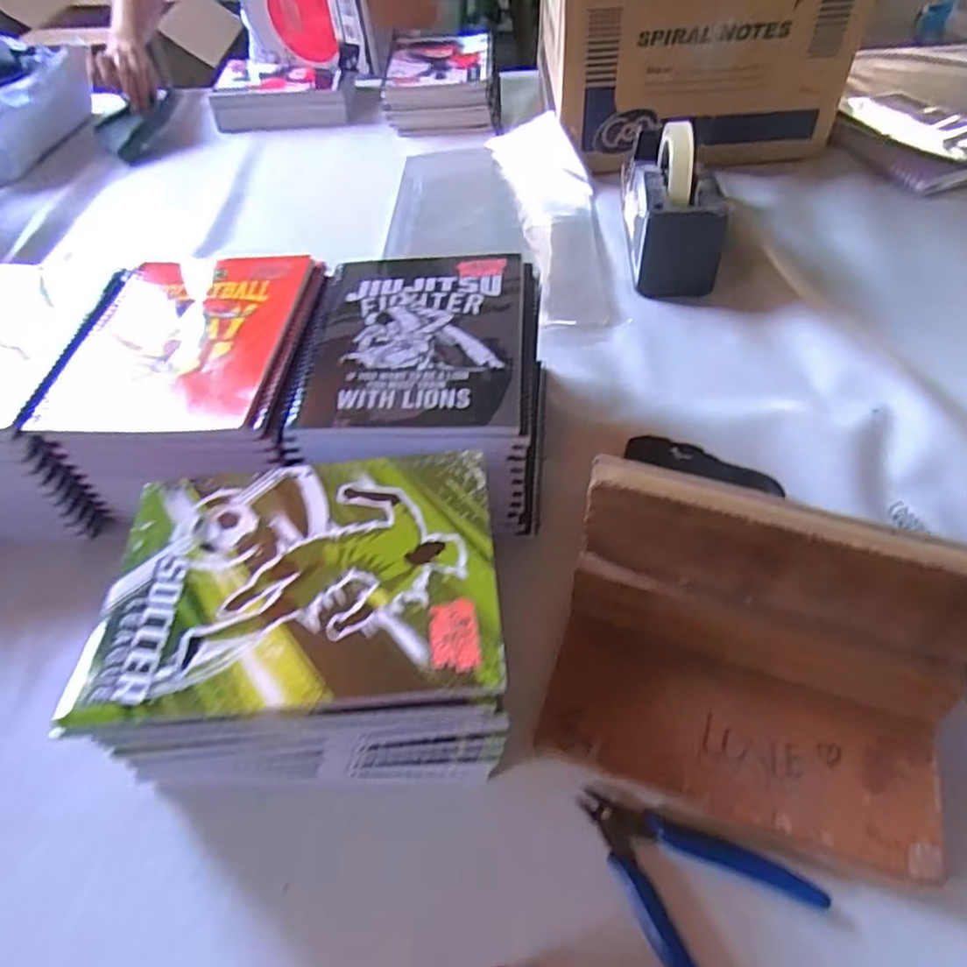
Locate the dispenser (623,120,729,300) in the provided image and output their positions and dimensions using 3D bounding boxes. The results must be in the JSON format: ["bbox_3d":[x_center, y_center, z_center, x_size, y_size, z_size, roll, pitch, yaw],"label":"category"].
[{"bbox_3d":[0.194,-0.301,0.674,0.078,0.123,0.186,-1,51,3],"label":"dispenser"}]

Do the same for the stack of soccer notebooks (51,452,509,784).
[{"bbox_3d":[-0.091,0.079,0.377,0.200,0.116,0.152,-4,51,0],"label":"stack of soccer notebooks"}]

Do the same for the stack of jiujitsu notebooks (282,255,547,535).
[{"bbox_3d":[-0.040,-0.070,0.505,0.173,0.113,0.209,2,51,5],"label":"stack of jiujitsu notebooks"}]

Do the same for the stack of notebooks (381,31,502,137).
[{"bbox_3d":[-0.061,-0.602,0.975,0.168,0.071,0.233,-3,51,1],"label":"stack of notebooks"}]

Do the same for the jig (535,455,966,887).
[{"bbox_3d":[0.140,0.097,0.340,0.215,0.127,0.130,16,54,15],"label":"jig"}]

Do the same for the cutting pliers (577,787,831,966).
[{"bbox_3d":[0.101,0.203,0.336,0.084,0.014,0.117,-39,59,-25],"label":"cutting pliers"}]

